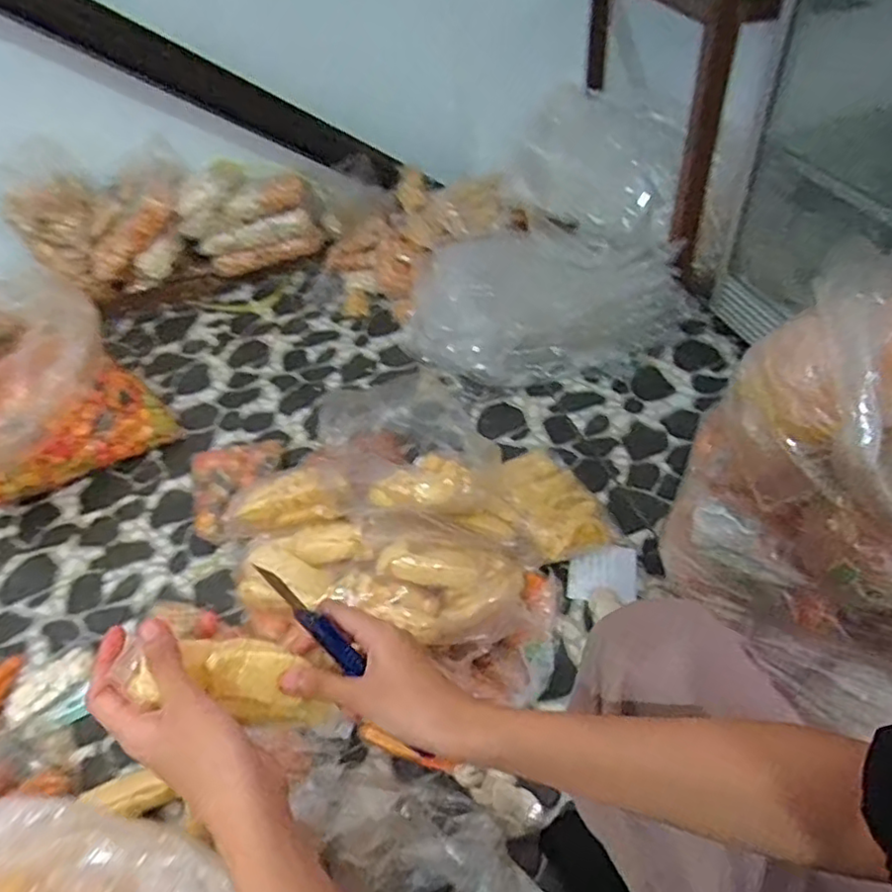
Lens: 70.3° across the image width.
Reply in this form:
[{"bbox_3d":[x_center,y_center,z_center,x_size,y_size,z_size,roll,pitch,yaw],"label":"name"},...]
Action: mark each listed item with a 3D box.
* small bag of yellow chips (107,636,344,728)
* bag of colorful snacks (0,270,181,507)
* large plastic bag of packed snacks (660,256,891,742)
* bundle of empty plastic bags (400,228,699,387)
[{"bbox_3d":[-0.120,0.135,0.368,0.120,0.024,0.047,25,47,-16],"label":"small bag of yellow chips"},{"bbox_3d":[-0.722,-0.088,1.078,0.332,0.287,0.315,28,57,28],"label":"bag of colorful snacks"},{"bbox_3d":[0.383,0.055,0.569,0.205,0.353,0.296,-20,49,-11],"label":"large plastic bag of packed snacks"},{"bbox_3d":[0.177,-0.270,1.201,0.503,0.171,0.267,-9,48,-1],"label":"bundle of empty plastic bags"}]

